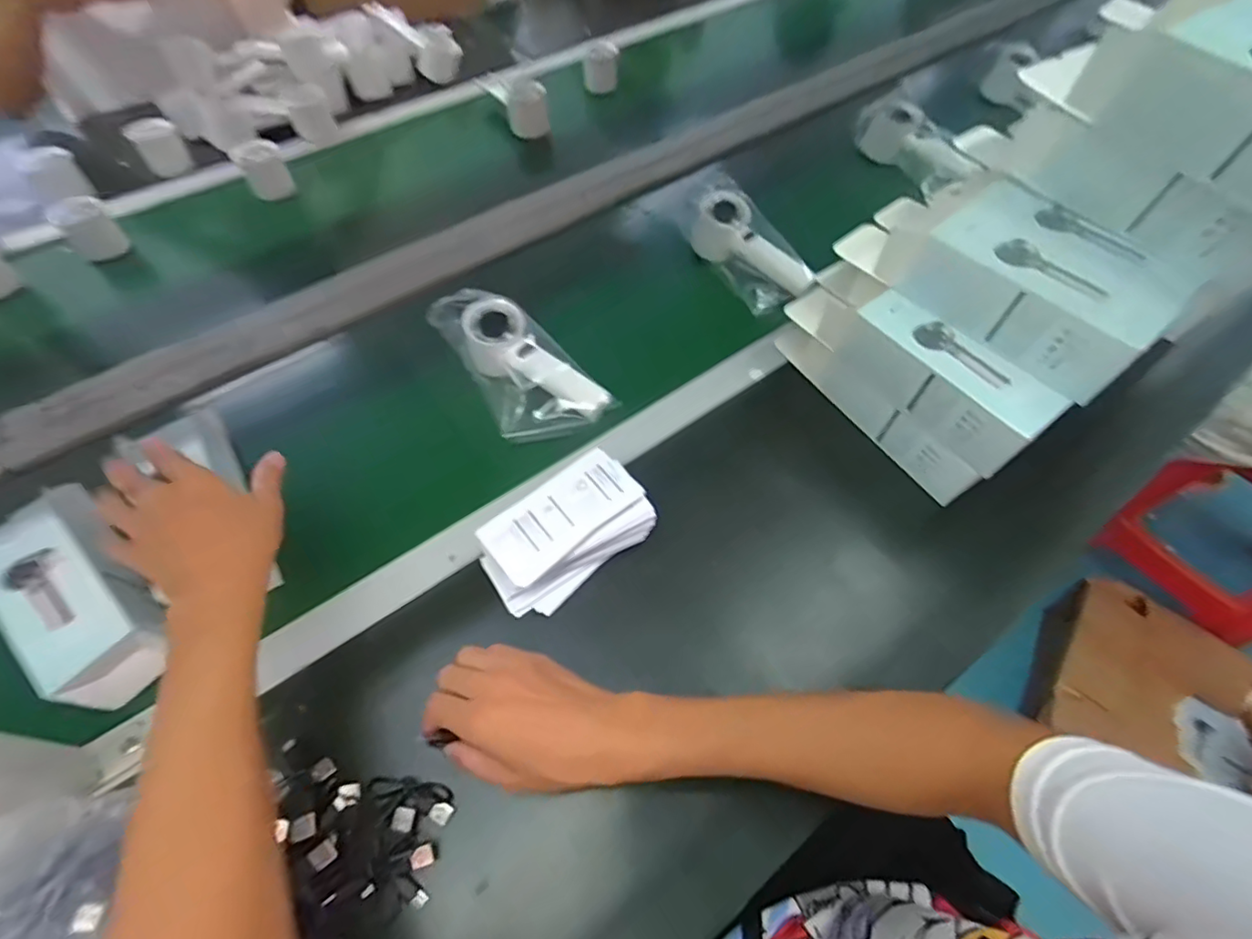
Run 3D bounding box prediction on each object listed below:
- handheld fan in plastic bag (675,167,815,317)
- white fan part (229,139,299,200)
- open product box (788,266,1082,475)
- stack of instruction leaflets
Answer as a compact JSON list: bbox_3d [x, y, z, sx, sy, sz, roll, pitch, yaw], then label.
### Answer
[{"bbox_3d":[0.136,-0.258,0.655,0.098,0.044,0.188,-27,72,-14],"label":"handheld fan in plastic bag"},{"bbox_3d":[-0.503,-0.416,0.786,0.058,0.058,0.051,-35,62,-19],"label":"white fan part"},{"bbox_3d":[0.238,-0.105,0.483,0.061,0.062,0.242,-29,60,-15],"label":"open product box"},{"bbox_3d":[-0.049,0.050,0.451,0.132,0.055,0.070,-33,61,-18],"label":"stack of instruction leaflets"}]

